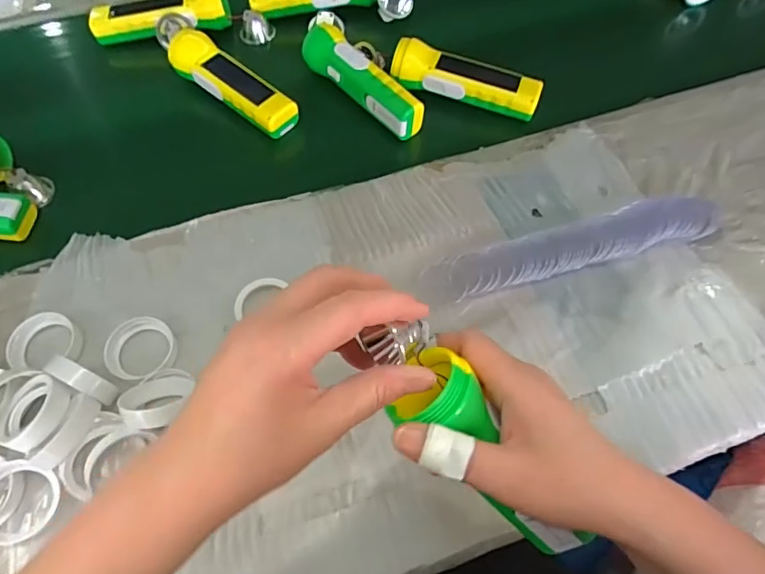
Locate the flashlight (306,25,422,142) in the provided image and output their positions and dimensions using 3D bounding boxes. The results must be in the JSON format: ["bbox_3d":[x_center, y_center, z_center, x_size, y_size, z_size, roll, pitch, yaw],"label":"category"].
[{"bbox_3d":[-0.020,-0.225,0.546,0.159,0.046,0.045,41,69,21],"label":"flashlight"}]

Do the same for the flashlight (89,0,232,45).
[{"bbox_3d":[-0.272,-0.336,0.614,0.162,0.042,0.055,-9,61,-4],"label":"flashlight"}]

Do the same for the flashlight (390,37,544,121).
[{"bbox_3d":[0.091,-0.228,0.545,0.159,0.047,0.046,12,62,8],"label":"flashlight"}]

